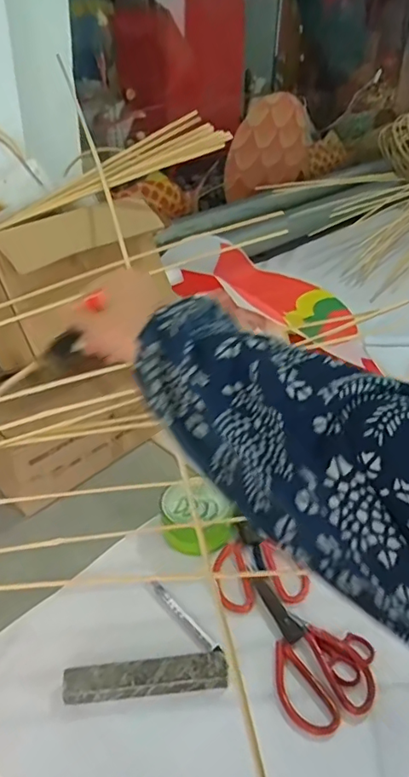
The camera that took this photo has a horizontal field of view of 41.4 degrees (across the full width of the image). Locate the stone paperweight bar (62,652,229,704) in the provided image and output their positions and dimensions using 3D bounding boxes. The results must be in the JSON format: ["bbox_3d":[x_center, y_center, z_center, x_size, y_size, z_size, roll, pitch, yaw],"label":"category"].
[{"bbox_3d":[-0.063,0.321,0.600,0.178,0.025,0.035,-3,39,-9],"label":"stone paperweight bar"}]

